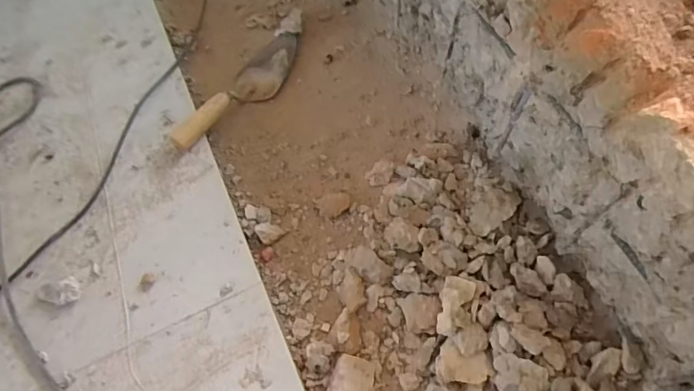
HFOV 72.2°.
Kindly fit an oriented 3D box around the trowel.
[{"bbox_3d":[-0.179,-0.189,0.835,0.094,0.045,0.304,24,67,15],"label":"trowel"}]

